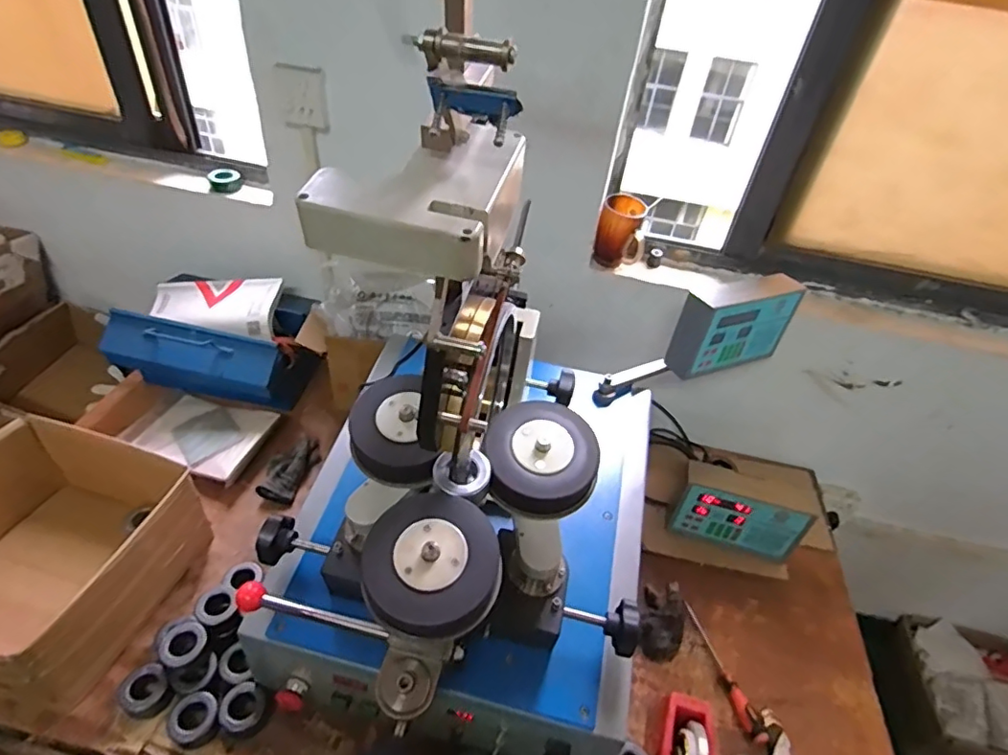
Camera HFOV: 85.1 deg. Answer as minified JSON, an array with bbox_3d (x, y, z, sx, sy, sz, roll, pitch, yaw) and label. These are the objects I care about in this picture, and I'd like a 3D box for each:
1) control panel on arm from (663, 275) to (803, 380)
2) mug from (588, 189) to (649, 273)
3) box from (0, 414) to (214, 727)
[{"bbox_3d":[0.409,-0.096,0.973,0.223,0.147,0.071,-15,45,-23],"label":"control panel on arm"},{"bbox_3d":[0.222,-0.272,1.044,0.087,0.124,0.091,13,41,8],"label":"mug"},{"bbox_3d":[-0.677,0.257,0.828,0.324,0.183,0.356,15,41,10],"label":"box"}]

